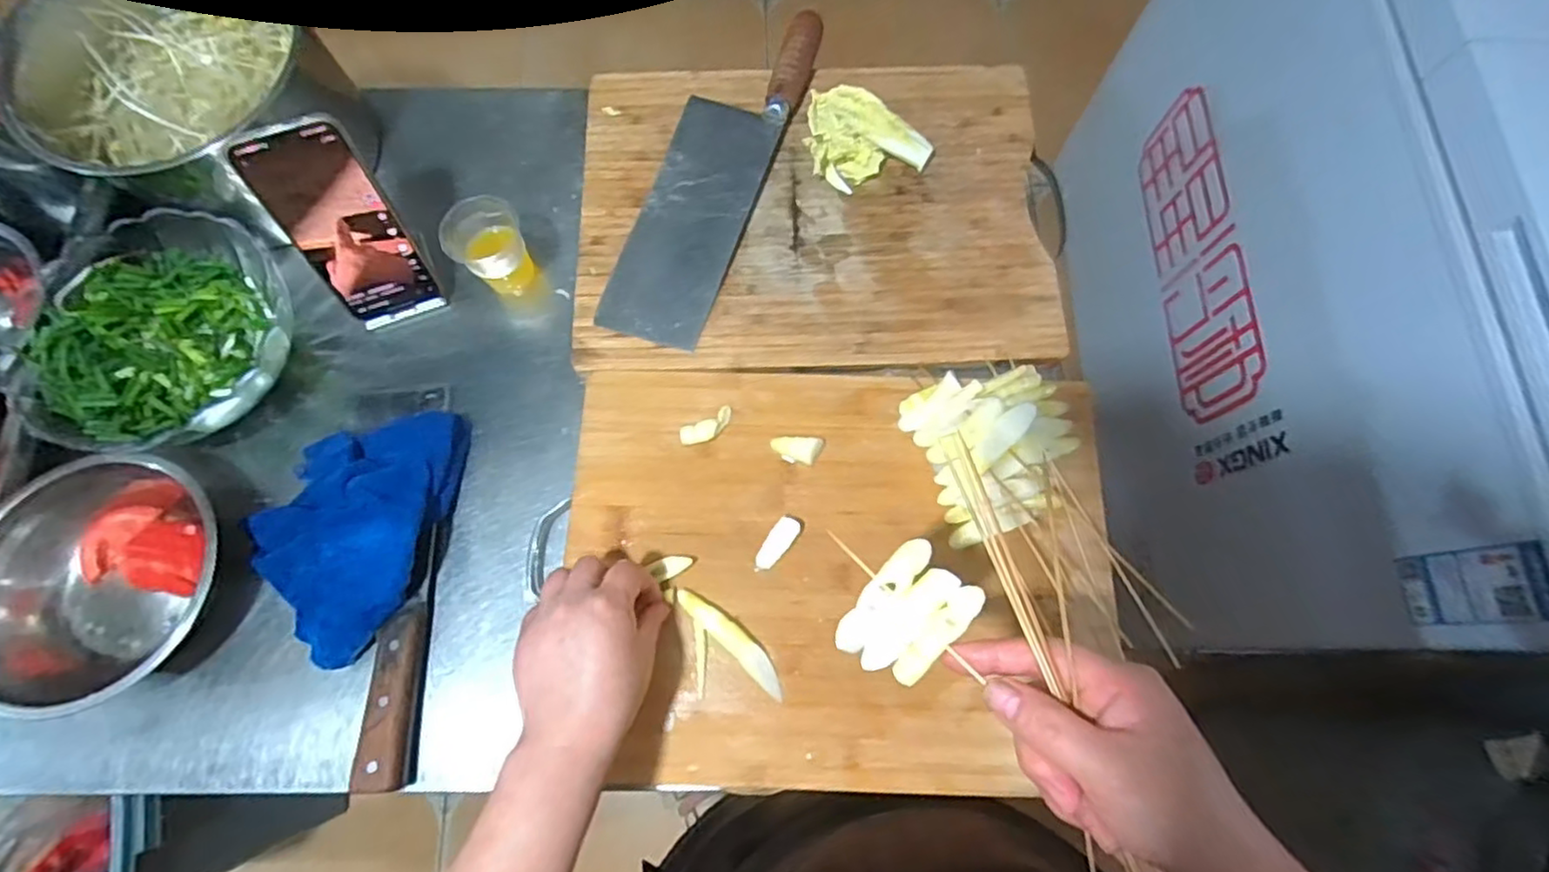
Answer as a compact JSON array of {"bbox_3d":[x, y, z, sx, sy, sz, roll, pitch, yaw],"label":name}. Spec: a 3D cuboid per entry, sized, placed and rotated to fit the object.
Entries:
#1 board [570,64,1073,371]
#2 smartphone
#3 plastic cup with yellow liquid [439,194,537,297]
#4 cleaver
[{"bbox_3d":[0.031,-0.192,0.569,0.391,0.023,0.287,-2,73,-2],"label":"board"},{"bbox_3d":[-0.321,-0.153,0.507,0.073,0.159,0.013,-20,45,-7],"label":"smartphone"},{"bbox_3d":[-0.229,-0.151,0.548,0.060,0.072,0.057,0,73,-1],"label":"plastic cup with yellow liquid"},{"bbox_3d":[-0.051,-0.228,0.569,0.087,0.031,0.318,20,73,5],"label":"cleaver"}]

